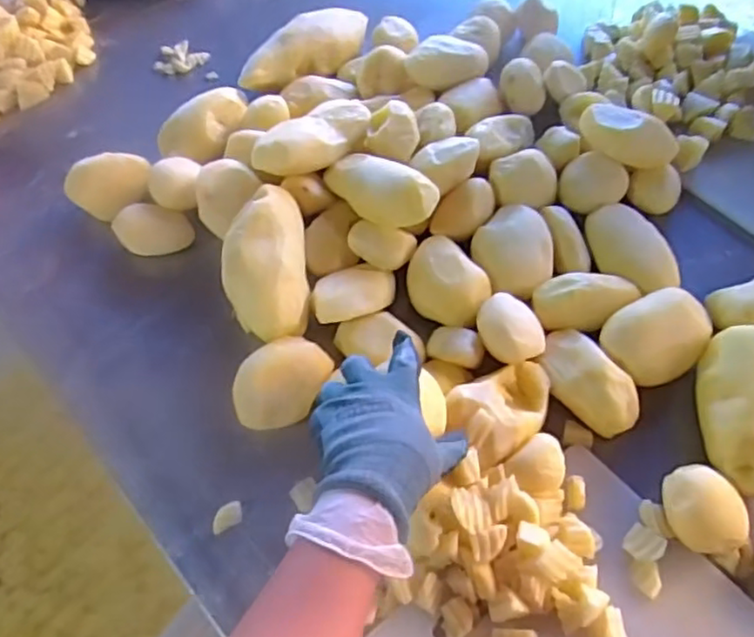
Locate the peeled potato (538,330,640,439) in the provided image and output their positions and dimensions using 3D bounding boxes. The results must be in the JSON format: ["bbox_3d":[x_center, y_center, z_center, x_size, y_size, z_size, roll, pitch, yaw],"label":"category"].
[{"bbox_3d":[0.172,0.052,0.532,0.046,0.037,0.095,-31,62,-15],"label":"peeled potato"}]

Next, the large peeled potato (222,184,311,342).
[{"bbox_3d":[-0.099,-0.048,0.578,0.073,0.060,0.134,-5,81,-11],"label":"large peeled potato"}]

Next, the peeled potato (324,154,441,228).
[{"bbox_3d":[0.004,-0.122,0.600,0.124,0.057,0.042,38,23,29],"label":"peeled potato"}]

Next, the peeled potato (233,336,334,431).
[{"bbox_3d":[-0.079,0.059,0.543,0.063,0.050,0.080,22,62,15],"label":"peeled potato"}]

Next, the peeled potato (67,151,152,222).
[{"bbox_3d":[-0.271,-0.133,0.664,0.081,0.054,0.050,-23,60,-11],"label":"peeled potato"}]

